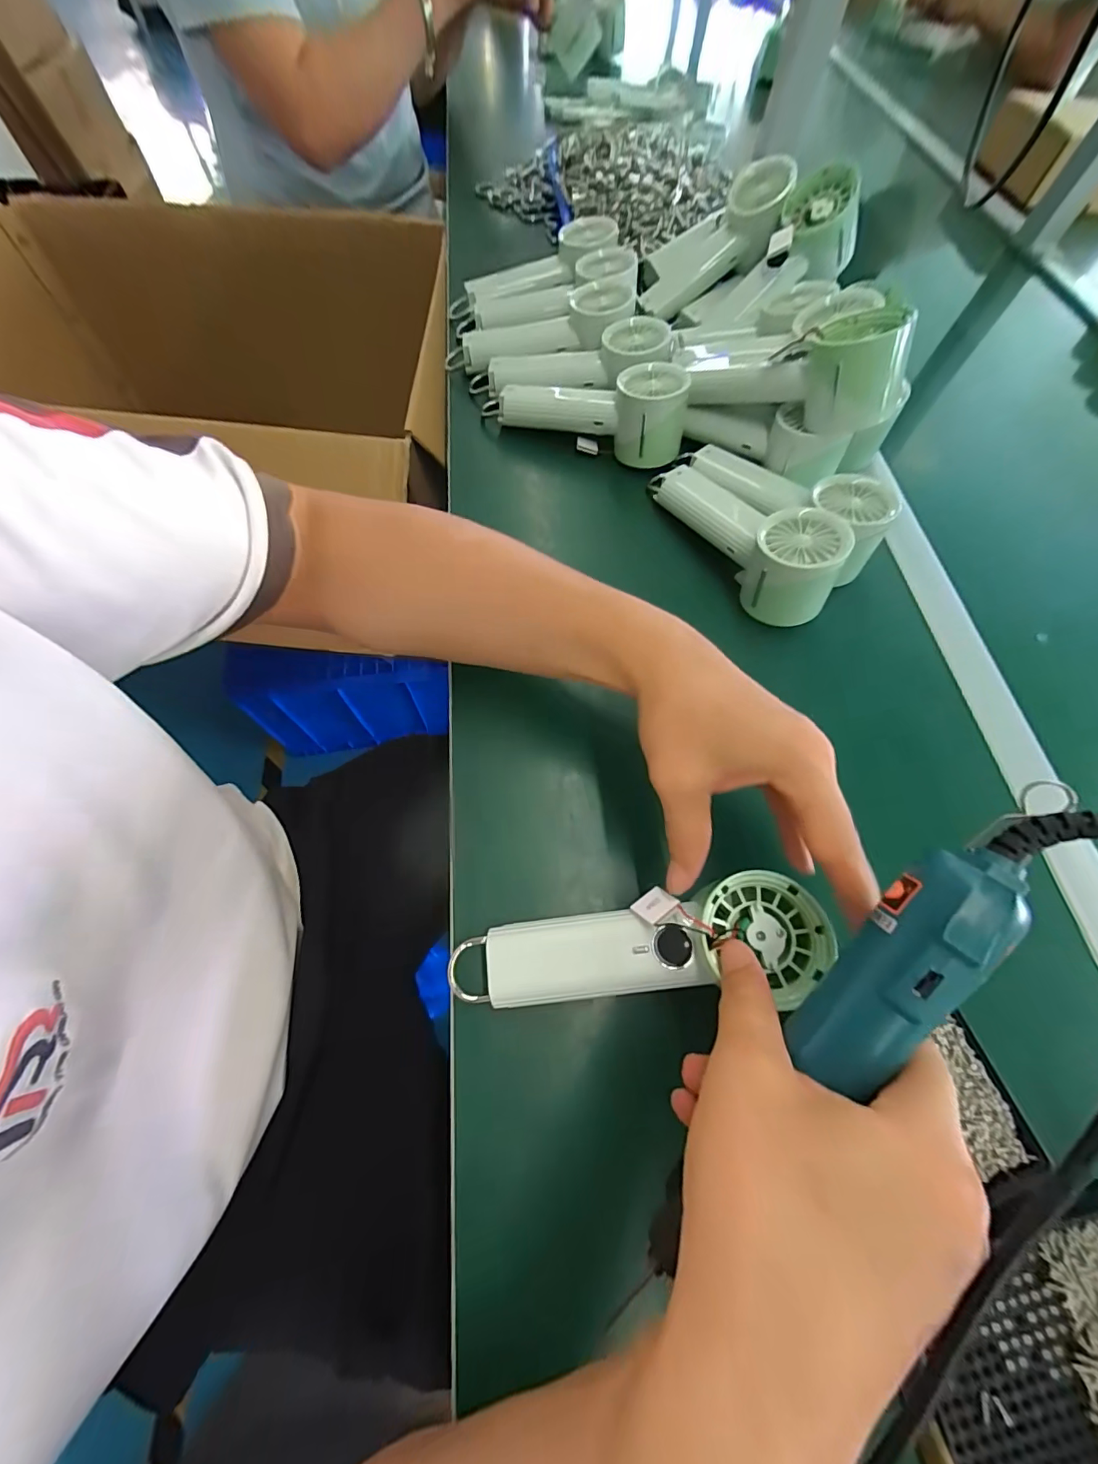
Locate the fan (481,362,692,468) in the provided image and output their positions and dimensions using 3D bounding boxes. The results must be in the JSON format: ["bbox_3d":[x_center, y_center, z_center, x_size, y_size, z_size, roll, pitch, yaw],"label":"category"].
[{"bbox_3d":[0.031,-0.309,0.432,0.193,0.060,0.063,23,67,8],"label":"fan"}]

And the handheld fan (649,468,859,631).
[{"bbox_3d":[0.155,-0.167,0.385,0.058,0.070,0.196,-22,56,-12],"label":"handheld fan"}]

